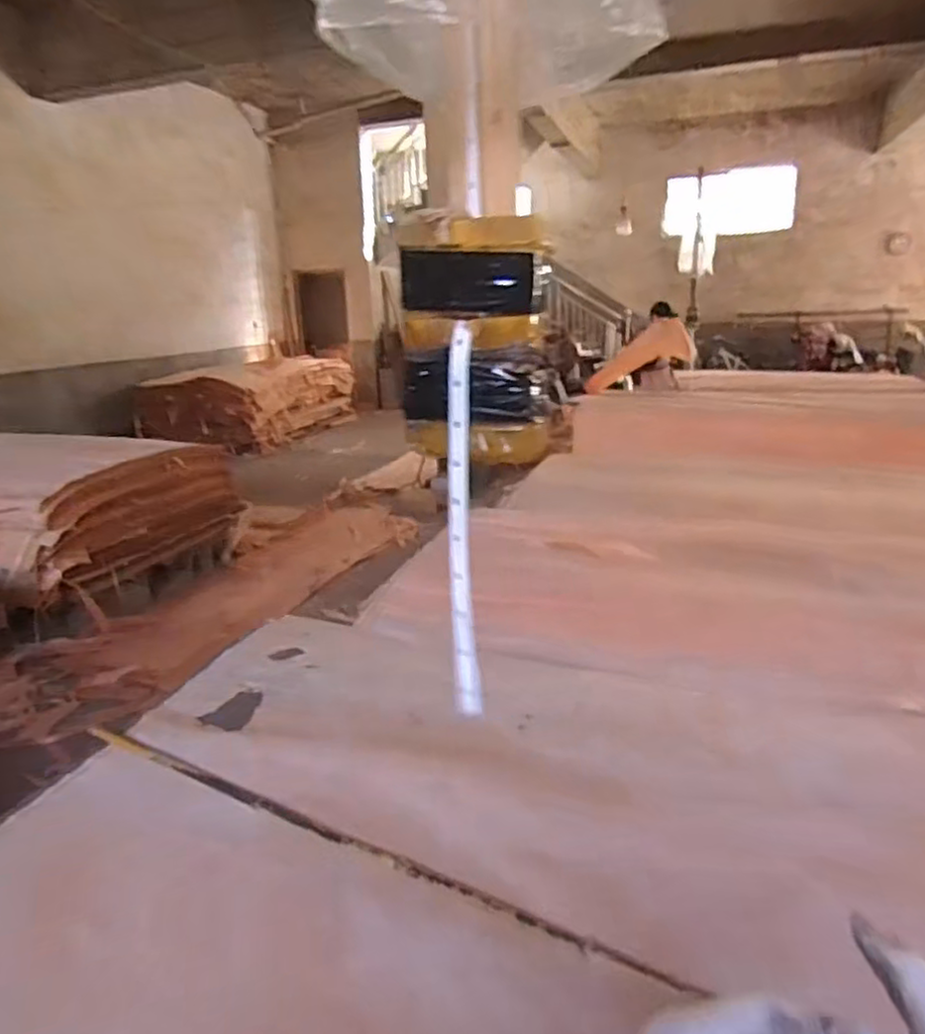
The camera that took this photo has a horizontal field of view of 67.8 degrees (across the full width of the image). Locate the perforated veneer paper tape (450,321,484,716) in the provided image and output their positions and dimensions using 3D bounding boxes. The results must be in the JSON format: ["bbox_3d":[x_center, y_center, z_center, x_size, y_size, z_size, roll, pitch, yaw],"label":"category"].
[{"bbox_3d":[0.001,0.007,0.569,0.021,0.309,0.066,-2,18,-3],"label":"perforated veneer paper tape"}]

